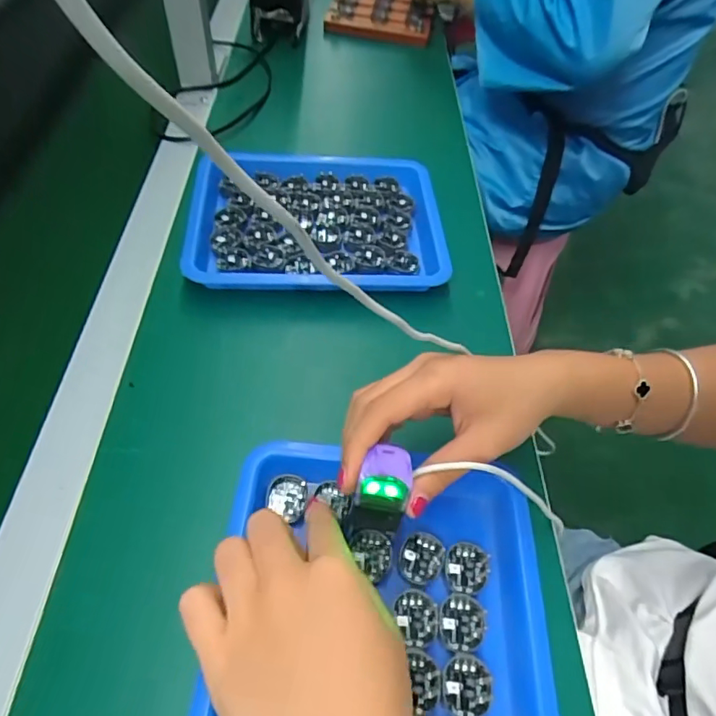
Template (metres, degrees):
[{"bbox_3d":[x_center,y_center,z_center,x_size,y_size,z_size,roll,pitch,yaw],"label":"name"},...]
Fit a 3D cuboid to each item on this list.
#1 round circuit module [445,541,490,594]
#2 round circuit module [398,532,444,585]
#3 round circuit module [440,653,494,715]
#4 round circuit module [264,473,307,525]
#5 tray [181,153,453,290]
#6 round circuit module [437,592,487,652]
[{"bbox_3d":[0.064,0.122,0.302,0.025,0.004,0.028,7,52,3],"label":"round circuit module"},{"bbox_3d":[0.037,0.117,0.304,0.025,0.004,0.029,22,54,14],"label":"round circuit module"},{"bbox_3d":[0.056,0.168,0.267,0.026,0.004,0.028,1,52,-2],"label":"round circuit module"},{"bbox_3d":[-0.043,0.084,0.316,0.023,0.008,0.026,9,52,4],"label":"round circuit module"},{"bbox_3d":[-0.037,-0.124,0.465,0.217,0.029,0.163,-3,52,-5],"label":"tray"},{"bbox_3d":[0.057,0.144,0.285,0.025,0.004,0.028,20,54,13],"label":"round circuit module"}]

